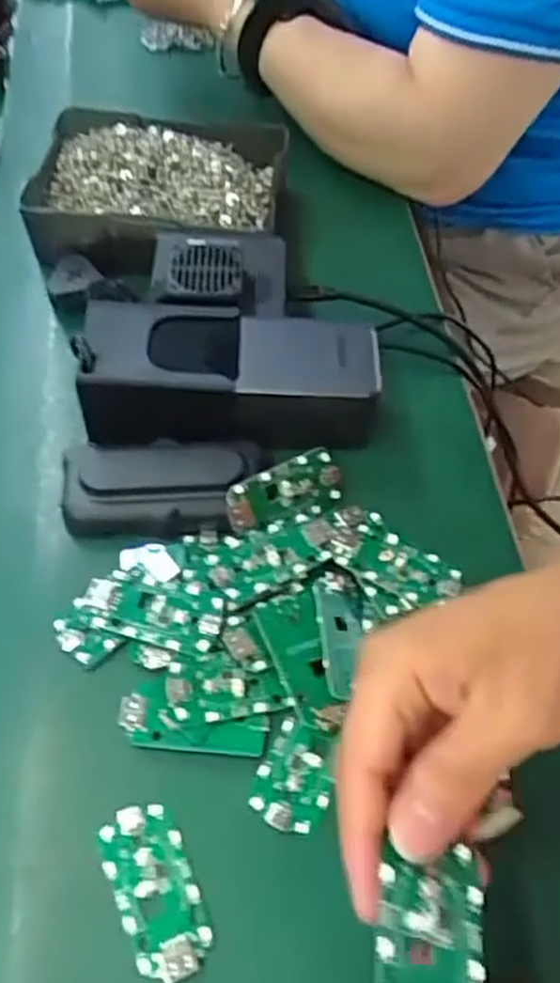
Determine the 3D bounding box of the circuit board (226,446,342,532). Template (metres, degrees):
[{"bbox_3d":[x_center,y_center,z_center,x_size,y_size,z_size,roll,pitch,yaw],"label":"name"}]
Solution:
[{"bbox_3d":[0.003,0.001,0.383,0.063,0.031,0.005,-22,16,-22],"label":"circuit board"}]

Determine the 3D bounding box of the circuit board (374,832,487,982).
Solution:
[{"bbox_3d":[0.045,0.132,0.220,0.031,0.005,0.057,14,35,3],"label":"circuit board"}]

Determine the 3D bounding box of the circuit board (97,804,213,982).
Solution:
[{"bbox_3d":[-0.050,0.161,0.299,0.031,0.007,0.064,-25,61,-13],"label":"circuit board"}]

